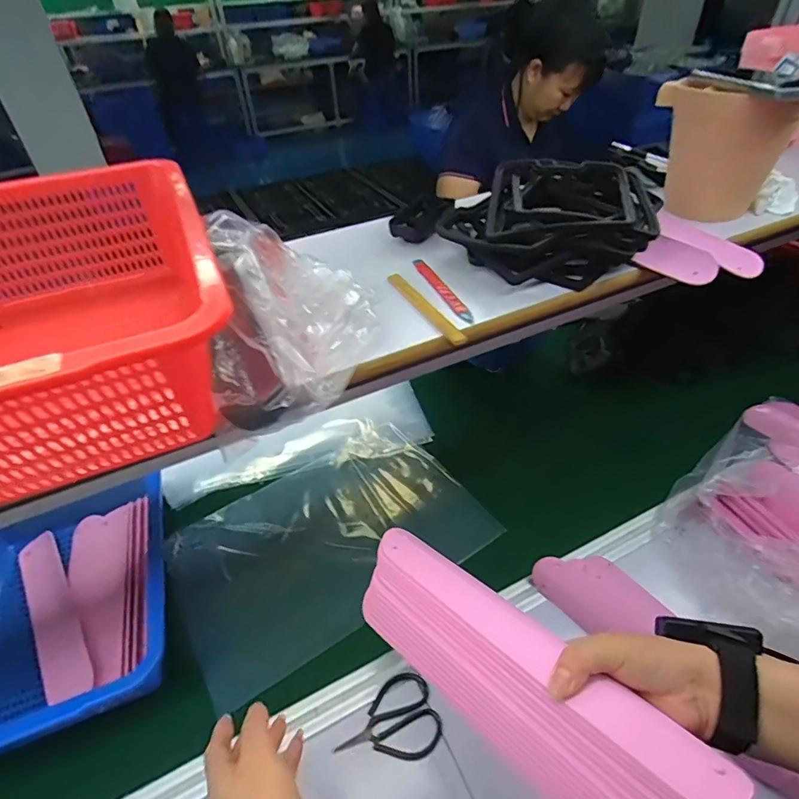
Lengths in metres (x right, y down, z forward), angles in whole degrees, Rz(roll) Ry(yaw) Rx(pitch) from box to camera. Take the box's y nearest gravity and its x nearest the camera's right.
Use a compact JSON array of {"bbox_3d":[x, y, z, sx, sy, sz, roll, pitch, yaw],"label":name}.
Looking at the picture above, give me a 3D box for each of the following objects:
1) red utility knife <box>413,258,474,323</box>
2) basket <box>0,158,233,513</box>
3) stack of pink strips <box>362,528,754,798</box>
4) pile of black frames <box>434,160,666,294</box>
[{"bbox_3d":[0.046,-0.124,0.526,0.014,0.009,0.150,-16,43,-12],"label":"red utility knife"},{"bbox_3d":[-0.305,-0.069,0.402,0.312,0.120,0.396,-15,43,-12],"label":"basket"},{"bbox_3d":[0.079,0.212,0.378,0.287,0.053,0.088,25,88,42],"label":"stack of pink strips"},{"bbox_3d":[0.170,-0.201,0.547,0.243,0.082,0.164,7,43,12],"label":"pile of black frames"}]

